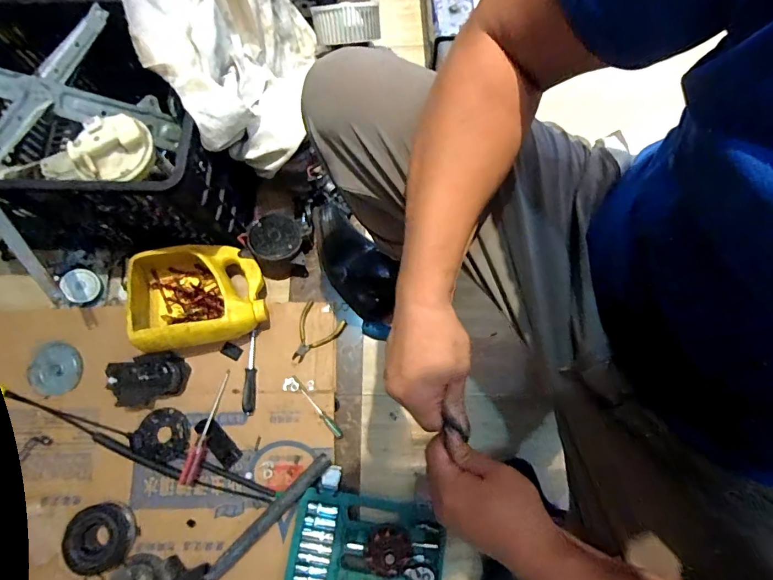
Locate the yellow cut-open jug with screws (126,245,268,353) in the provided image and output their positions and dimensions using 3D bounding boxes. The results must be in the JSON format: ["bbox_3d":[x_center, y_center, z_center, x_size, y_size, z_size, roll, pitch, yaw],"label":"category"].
[{"bbox_3d":[-0.345,0.009,0.741,0.226,0.111,0.182,-16,76,-3],"label":"yellow cut-open jug with screws"}]

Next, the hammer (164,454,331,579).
[{"bbox_3d":[-0.226,0.405,0.679,0.335,0.053,0.117,-42,79,-8],"label":"hammer"}]

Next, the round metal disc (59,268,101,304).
[{"bbox_3d":[-0.599,-0.008,0.790,0.063,0.009,0.065,8,78,-42],"label":"round metal disc"}]

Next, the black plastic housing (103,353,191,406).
[{"bbox_3d":[-0.429,0.162,0.734,0.121,0.064,0.088,-7,76,0],"label":"black plastic housing"}]

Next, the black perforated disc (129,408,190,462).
[{"bbox_3d":[-0.405,0.261,0.733,0.093,0.004,0.088,1,77,-6],"label":"black perforated disc"}]

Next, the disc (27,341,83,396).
[{"bbox_3d":[-0.640,0.154,0.770,0.109,0.015,0.093,-28,77,-5],"label":"disc"}]

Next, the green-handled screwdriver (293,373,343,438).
[{"bbox_3d":[-0.128,0.213,0.735,0.012,0.012,0.138,-41,79,-8],"label":"green-handled screwdriver"}]

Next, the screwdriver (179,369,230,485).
[{"bbox_3d":[-0.319,0.244,0.722,0.034,0.023,0.195,21,77,6],"label":"screwdriver"}]

